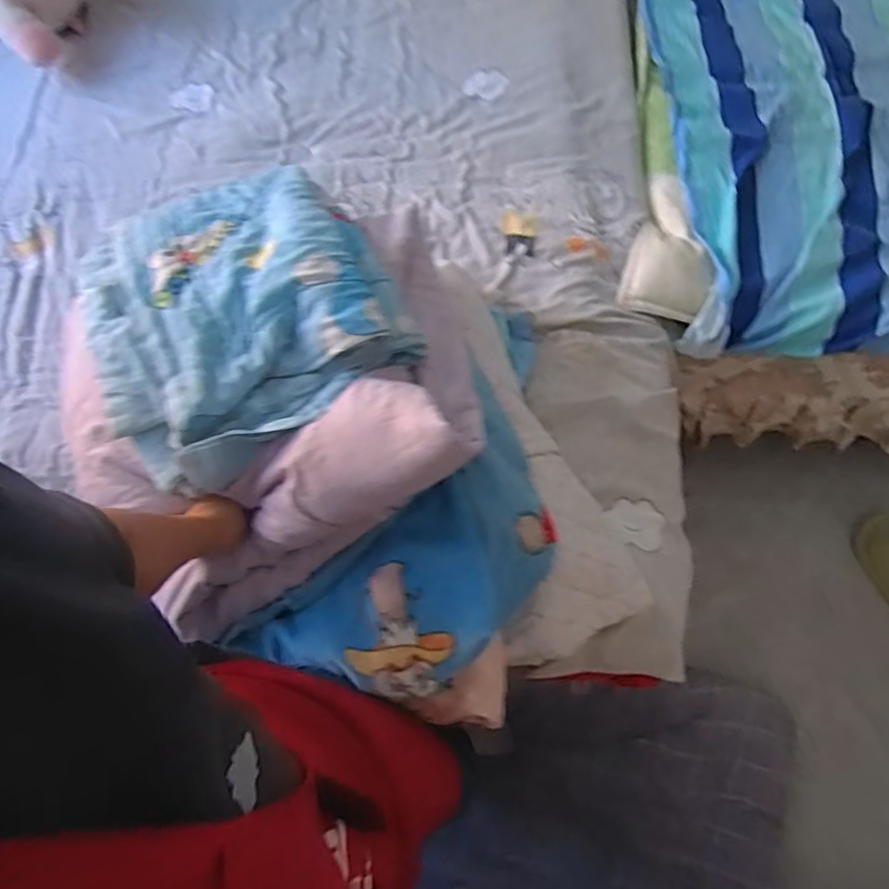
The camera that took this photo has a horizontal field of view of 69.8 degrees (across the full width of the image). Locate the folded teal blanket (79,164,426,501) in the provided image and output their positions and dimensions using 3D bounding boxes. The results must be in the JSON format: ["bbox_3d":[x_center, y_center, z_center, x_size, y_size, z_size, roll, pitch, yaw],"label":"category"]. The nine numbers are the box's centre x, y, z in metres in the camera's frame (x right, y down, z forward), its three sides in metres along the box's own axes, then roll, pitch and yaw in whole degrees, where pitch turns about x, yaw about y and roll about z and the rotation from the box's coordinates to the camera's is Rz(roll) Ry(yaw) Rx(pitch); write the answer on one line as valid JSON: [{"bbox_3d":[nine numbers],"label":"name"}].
[{"bbox_3d":[-0.251,-0.174,0.749,0.338,0.087,0.363,-28,70,-8],"label":"folded teal blanket"}]

